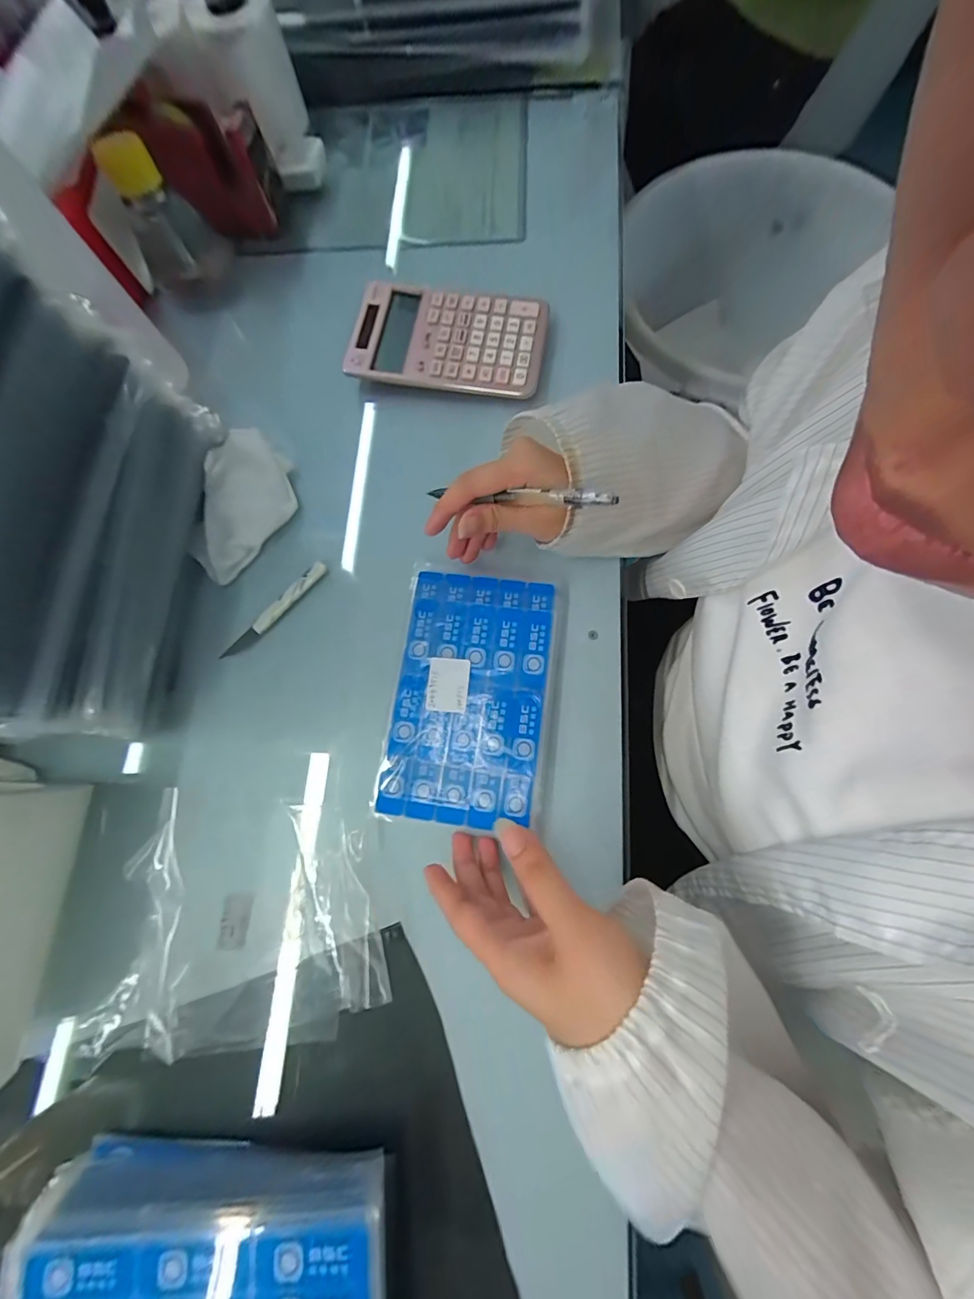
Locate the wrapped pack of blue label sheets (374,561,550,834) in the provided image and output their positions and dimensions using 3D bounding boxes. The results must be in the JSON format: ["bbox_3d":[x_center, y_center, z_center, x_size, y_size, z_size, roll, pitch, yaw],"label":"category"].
[{"bbox_3d":[-0.013,0.030,0.320,0.114,0.016,0.184,8,73,1],"label":"wrapped pack of blue label sheets"}]

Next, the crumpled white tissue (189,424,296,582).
[{"bbox_3d":[-0.217,-0.126,0.368,0.087,0.027,0.113,39,80,12],"label":"crumpled white tissue"}]

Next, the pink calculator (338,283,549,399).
[{"bbox_3d":[-0.036,-0.286,0.393,0.174,0.022,0.099,9,76,5],"label":"pink calculator"}]

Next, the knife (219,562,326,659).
[{"bbox_3d":[-0.173,-0.033,0.350,0.013,0.012,0.105,42,81,12],"label":"knife"}]

